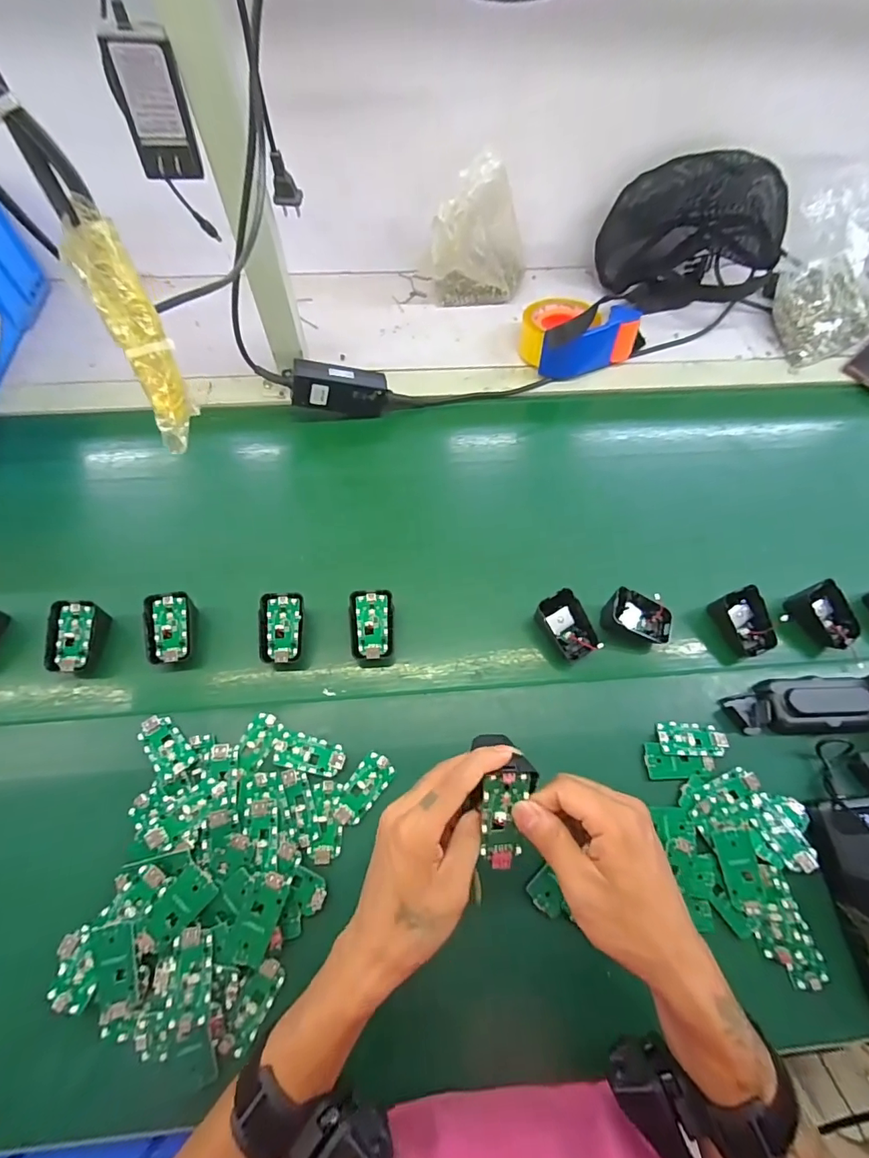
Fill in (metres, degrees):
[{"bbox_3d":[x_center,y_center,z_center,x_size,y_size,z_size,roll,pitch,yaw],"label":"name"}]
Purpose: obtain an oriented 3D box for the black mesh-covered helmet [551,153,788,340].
[{"bbox_3d":[0.380,-0.512,0.691,0.250,0.166,0.129,8,63,0],"label":"black mesh-covered helmet"}]

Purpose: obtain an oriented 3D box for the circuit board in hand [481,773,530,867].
[{"bbox_3d":[0.046,0.161,0.311,0.029,0.006,0.064,2,94,-2],"label":"circuit board in hand"}]

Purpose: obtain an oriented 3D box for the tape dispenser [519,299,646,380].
[{"bbox_3d":[0.204,-0.353,0.661,0.165,0.072,0.107,-17,65,-12],"label":"tape dispenser"}]

